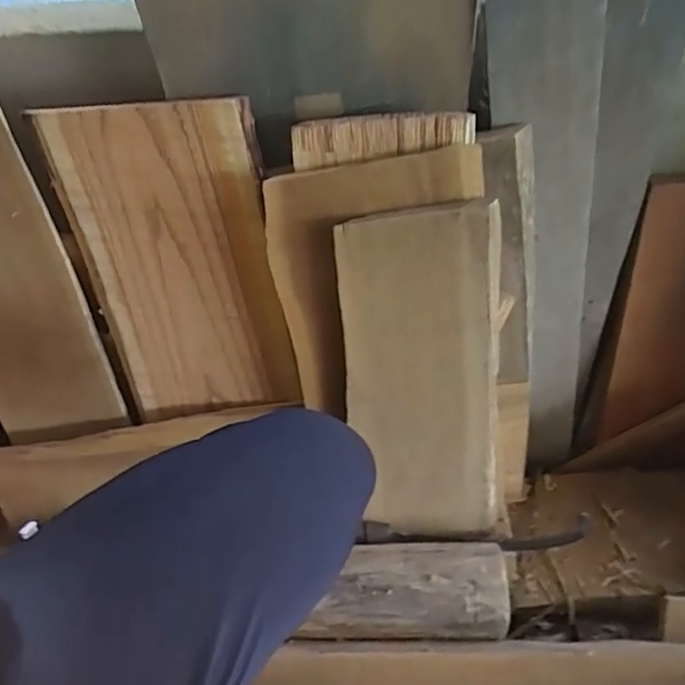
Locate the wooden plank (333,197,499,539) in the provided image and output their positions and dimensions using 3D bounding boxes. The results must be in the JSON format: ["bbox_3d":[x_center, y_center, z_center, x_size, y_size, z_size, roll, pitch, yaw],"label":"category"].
[{"bbox_3d":[0.098,0.066,0.699,0.174,0.462,0.032,-7,32,4],"label":"wooden plank"}]

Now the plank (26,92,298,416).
[{"bbox_3d":[-0.185,-0.073,0.676,0.222,0.376,0.026,-2,37,8],"label":"plank"}]

